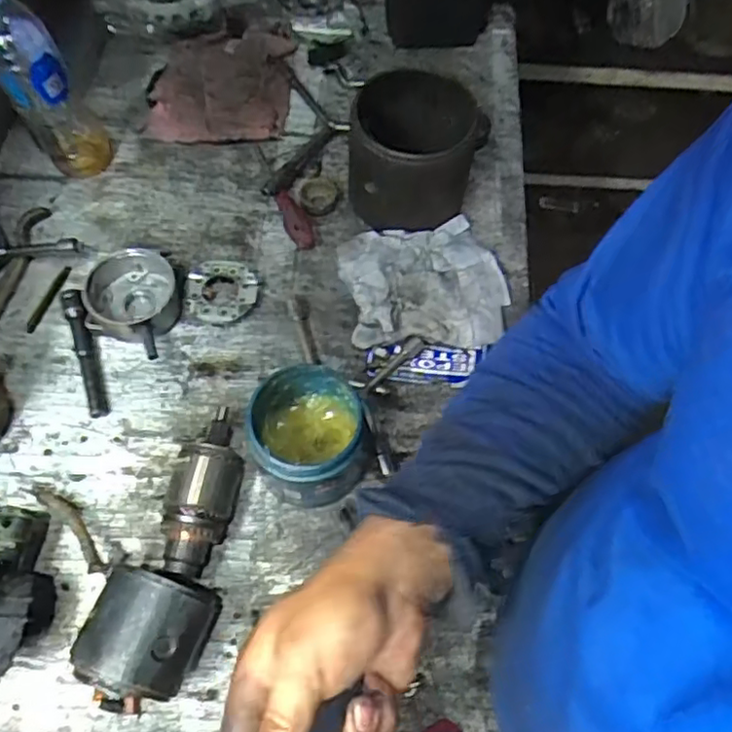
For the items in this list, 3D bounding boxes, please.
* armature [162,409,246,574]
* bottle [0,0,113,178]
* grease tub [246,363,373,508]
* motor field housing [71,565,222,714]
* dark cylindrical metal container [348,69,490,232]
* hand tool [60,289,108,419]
[{"bbox_3d":[-0.129,0.099,0.529,0.049,0.054,0.136,3,63,0],"label":"armature"},{"bbox_3d":[-0.312,-0.273,0.615,0.069,0.208,0.078,-29,67,-15],"label":"bottle"},{"bbox_3d":[-0.045,0.058,0.520,0.086,0.096,0.088,1,63,-1],"label":"grease tub"},{"bbox_3d":[-0.154,0.196,0.467,0.080,0.084,0.090,19,64,8],"label":"motor field housing"},{"bbox_3d":[0.042,-0.211,0.644,0.112,0.104,0.119,1,63,-1],"label":"dark cylindrical metal container"},{"bbox_3d":[-0.258,-0.014,0.593,0.020,0.021,0.127,-18,65,-11],"label":"hand tool"}]

